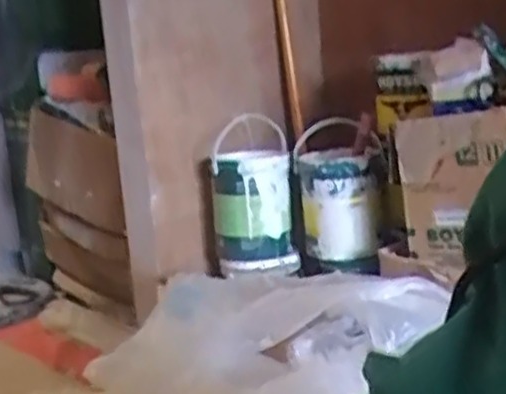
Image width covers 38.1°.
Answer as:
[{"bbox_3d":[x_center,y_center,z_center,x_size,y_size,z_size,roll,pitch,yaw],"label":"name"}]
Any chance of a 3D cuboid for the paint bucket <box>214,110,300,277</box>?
[{"bbox_3d":[0.001,-0.003,1.600,0.178,0.322,0.165,-5,11,1],"label":"paint bucket"}]

